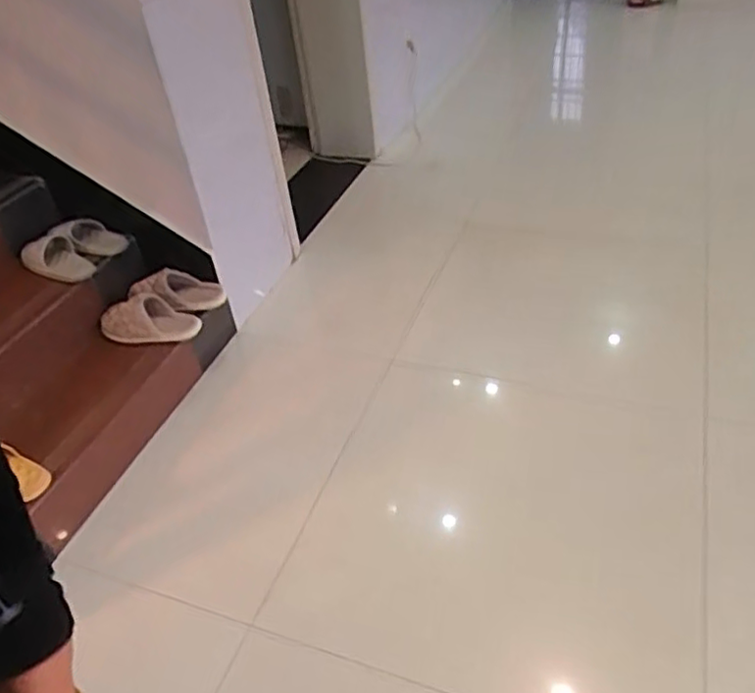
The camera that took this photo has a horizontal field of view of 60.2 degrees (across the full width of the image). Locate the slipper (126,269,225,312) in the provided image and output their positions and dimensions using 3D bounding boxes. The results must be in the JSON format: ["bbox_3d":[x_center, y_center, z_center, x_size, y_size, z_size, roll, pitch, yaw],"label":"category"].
[{"bbox_3d":[-0.573,-0.161,1.838,0.263,0.077,0.113,3,41,12],"label":"slipper"}]

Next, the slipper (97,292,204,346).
[{"bbox_3d":[-0.622,-0.073,1.790,0.289,0.092,0.116,4,41,14],"label":"slipper"}]

